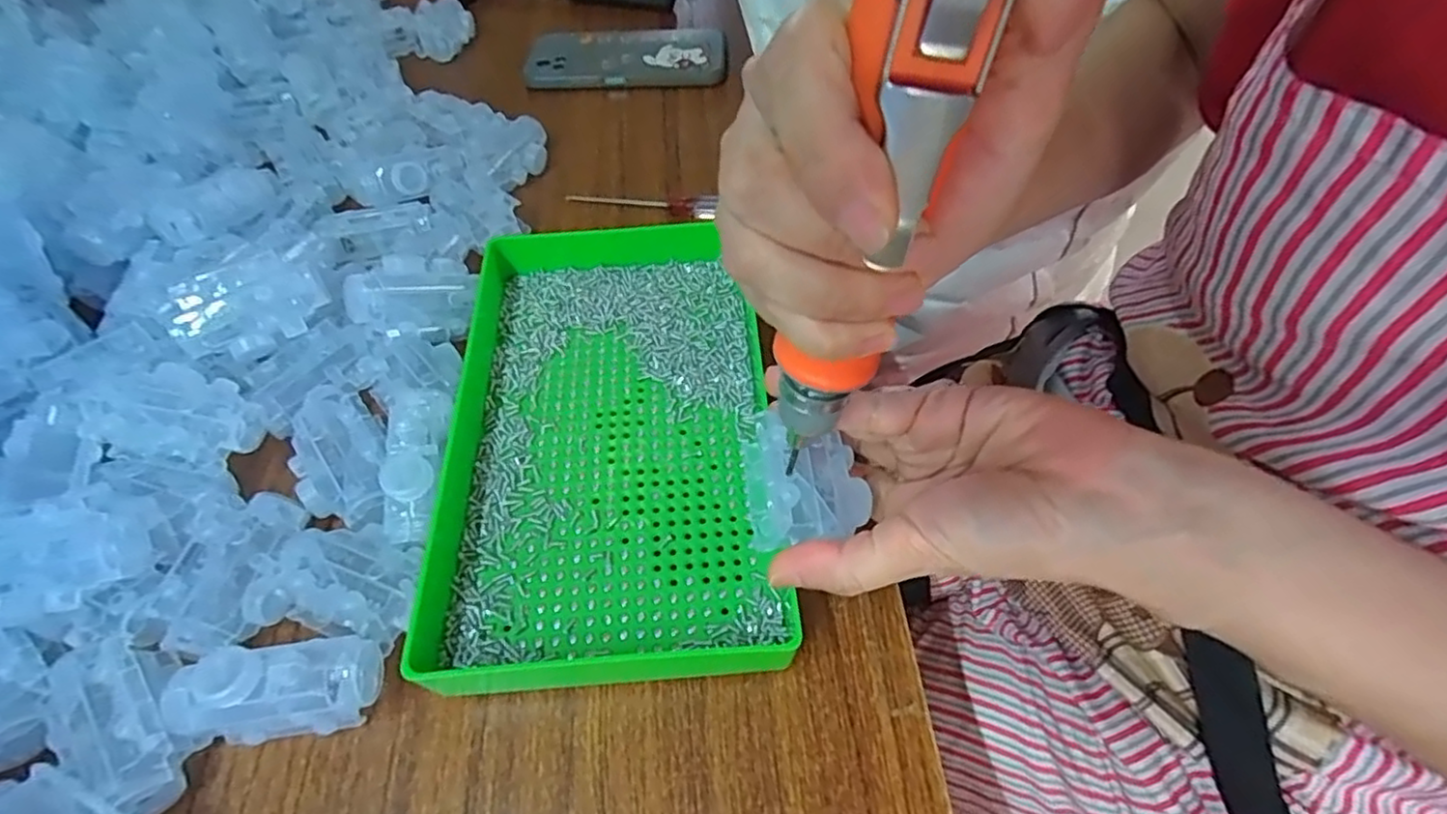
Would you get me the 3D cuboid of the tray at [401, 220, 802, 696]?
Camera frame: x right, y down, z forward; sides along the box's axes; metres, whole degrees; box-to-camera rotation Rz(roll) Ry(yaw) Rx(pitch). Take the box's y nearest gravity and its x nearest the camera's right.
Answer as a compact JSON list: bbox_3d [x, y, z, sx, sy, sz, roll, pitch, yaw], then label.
[{"bbox_3d":[-0.057,0.007,0.332,0.152,0.031,0.240,-5,54,-3],"label":"tray"}]

